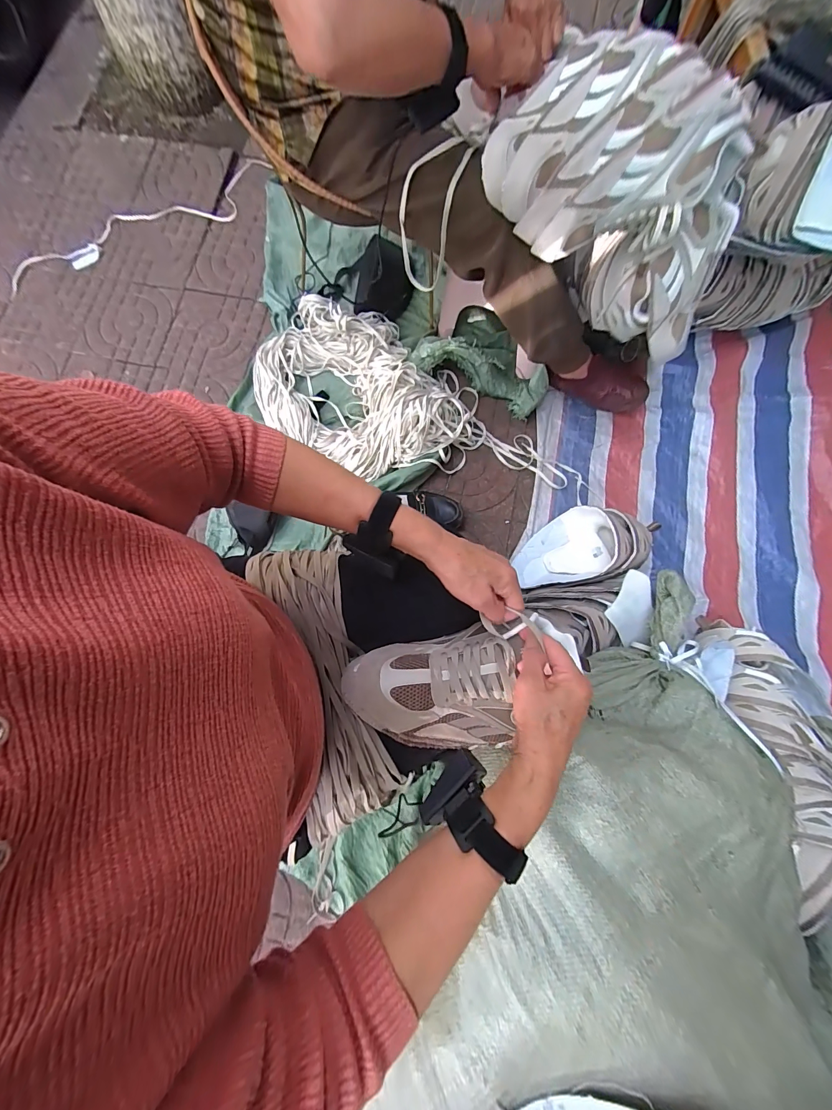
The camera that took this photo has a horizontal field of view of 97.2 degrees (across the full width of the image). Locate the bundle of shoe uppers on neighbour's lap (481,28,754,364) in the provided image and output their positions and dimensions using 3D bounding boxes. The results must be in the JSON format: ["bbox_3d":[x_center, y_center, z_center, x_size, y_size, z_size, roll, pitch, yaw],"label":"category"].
[{"bbox_3d":[0.287,-0.499,0.543,0.377,0.270,0.159,19,78,5],"label":"bundle of shoe uppers on neighbour's lap"}]

